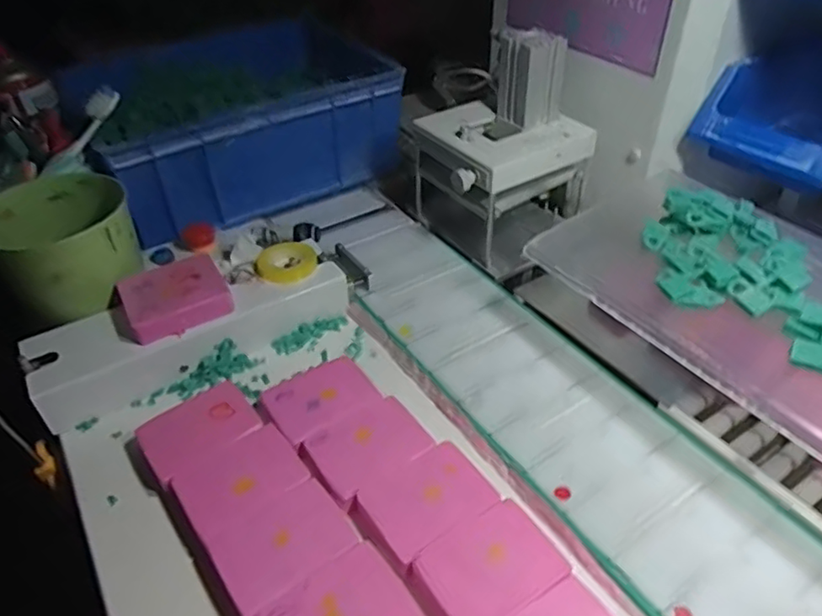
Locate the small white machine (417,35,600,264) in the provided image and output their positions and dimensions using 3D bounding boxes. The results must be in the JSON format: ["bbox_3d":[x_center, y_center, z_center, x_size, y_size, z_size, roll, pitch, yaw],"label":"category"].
[{"bbox_3d":[0.085,-0.160,0.606,0.166,0.187,0.141,-23,45,-28],"label":"small white machine"}]

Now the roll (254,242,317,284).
[{"bbox_3d":[-0.111,-0.040,0.548,0.053,0.015,0.053,-2,41,2],"label":"roll"}]

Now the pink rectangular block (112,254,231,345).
[{"bbox_3d":[-0.193,-0.009,0.506,0.078,0.027,0.064,-22,44,-21],"label":"pink rectangular block"}]

